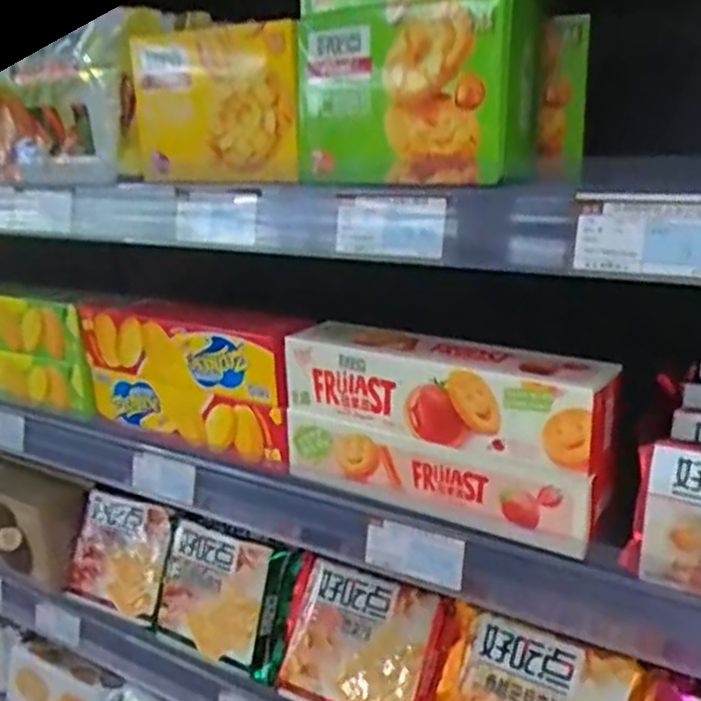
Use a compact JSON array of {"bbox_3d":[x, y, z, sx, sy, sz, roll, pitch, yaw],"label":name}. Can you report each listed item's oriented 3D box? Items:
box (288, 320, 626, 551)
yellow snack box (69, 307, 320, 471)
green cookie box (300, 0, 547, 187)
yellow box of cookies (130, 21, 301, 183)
[{"bbox_3d":[0.060,0.048,0.508,0.231,0.108,0.049,9,21,33],"label":"box"},{"bbox_3d":[-0.137,0.019,0.618,0.217,0.113,0.052,11,23,38],"label":"yellow snack box"},{"bbox_3d":[0.041,-0.157,0.455,0.138,0.099,0.066,14,24,43],"label":"green cookie box"},{"bbox_3d":[-0.100,-0.173,0.527,0.153,0.105,0.041,13,18,34],"label":"yellow box of cookies"}]

